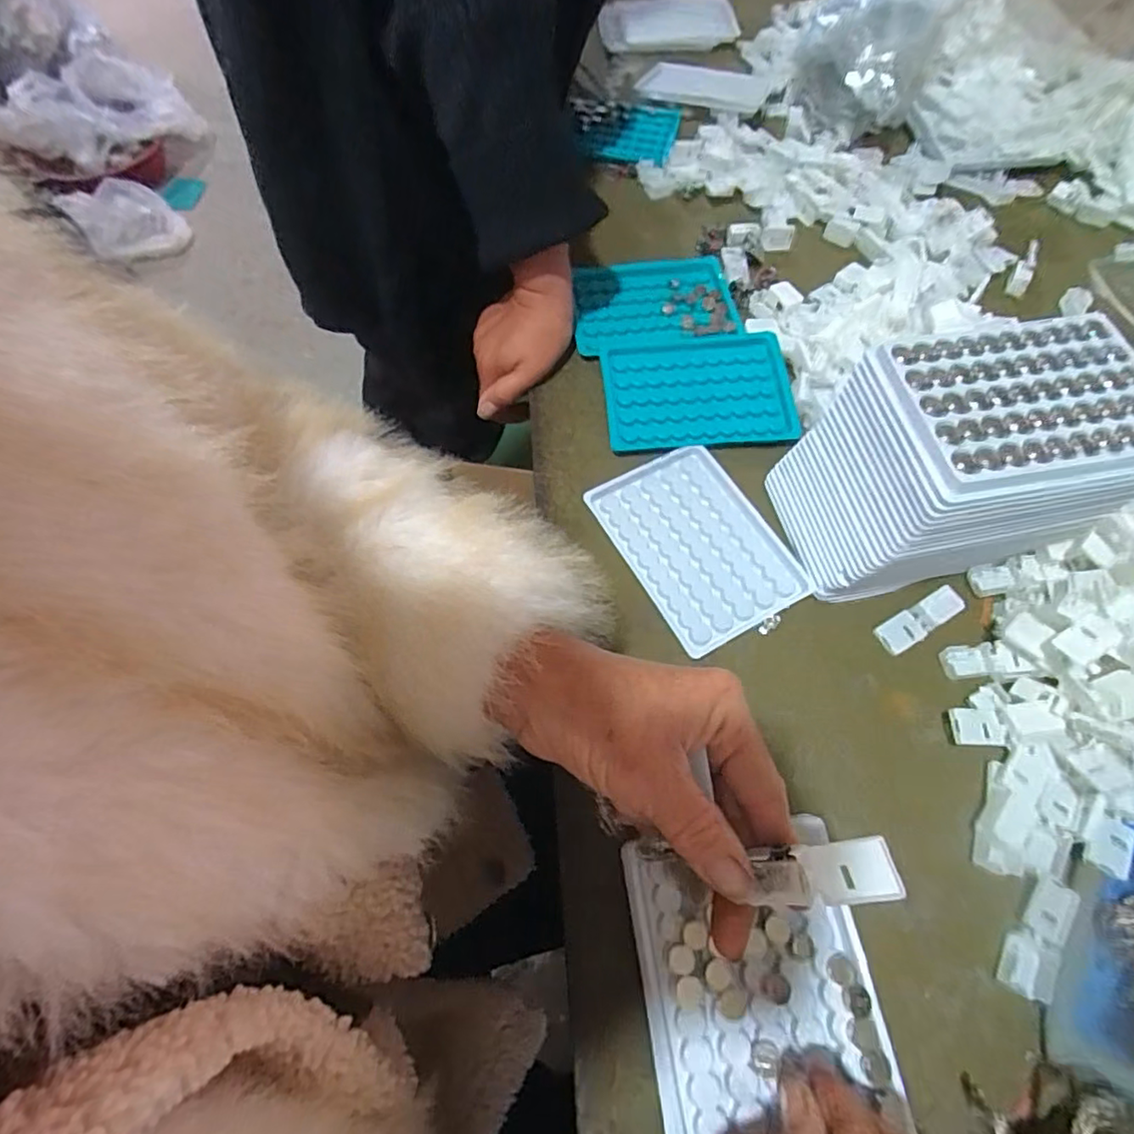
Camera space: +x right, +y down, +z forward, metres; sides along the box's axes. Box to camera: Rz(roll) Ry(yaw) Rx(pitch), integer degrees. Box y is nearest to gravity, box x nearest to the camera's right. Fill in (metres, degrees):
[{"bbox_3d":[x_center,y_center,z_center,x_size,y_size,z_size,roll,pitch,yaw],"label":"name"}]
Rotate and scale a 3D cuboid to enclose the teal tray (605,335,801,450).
[{"bbox_3d":[0.096,-0.130,0.438,0.132,0.008,0.098,-2,63,-2],"label":"teal tray"}]

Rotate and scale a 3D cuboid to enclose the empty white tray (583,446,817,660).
[{"bbox_3d":[0.083,-0.017,0.384,0.094,0.005,0.130,-27,66,-13],"label":"empty white tray"}]

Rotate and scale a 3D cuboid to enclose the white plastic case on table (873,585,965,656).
[{"bbox_3d":[0.216,0.032,0.364,0.055,0.004,0.019,-33,67,-2],"label":"white plastic case on table"}]

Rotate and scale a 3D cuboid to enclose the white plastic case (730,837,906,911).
[{"bbox_3d":[0.091,0.110,0.212,0.049,0.009,0.020,-29,58,32],"label":"white plastic case"}]

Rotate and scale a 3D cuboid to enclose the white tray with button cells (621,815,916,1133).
[{"bbox_3d":[0.083,0.183,0.258,0.097,0.014,0.121,-7,63,-4],"label":"white tray with button cells"}]

